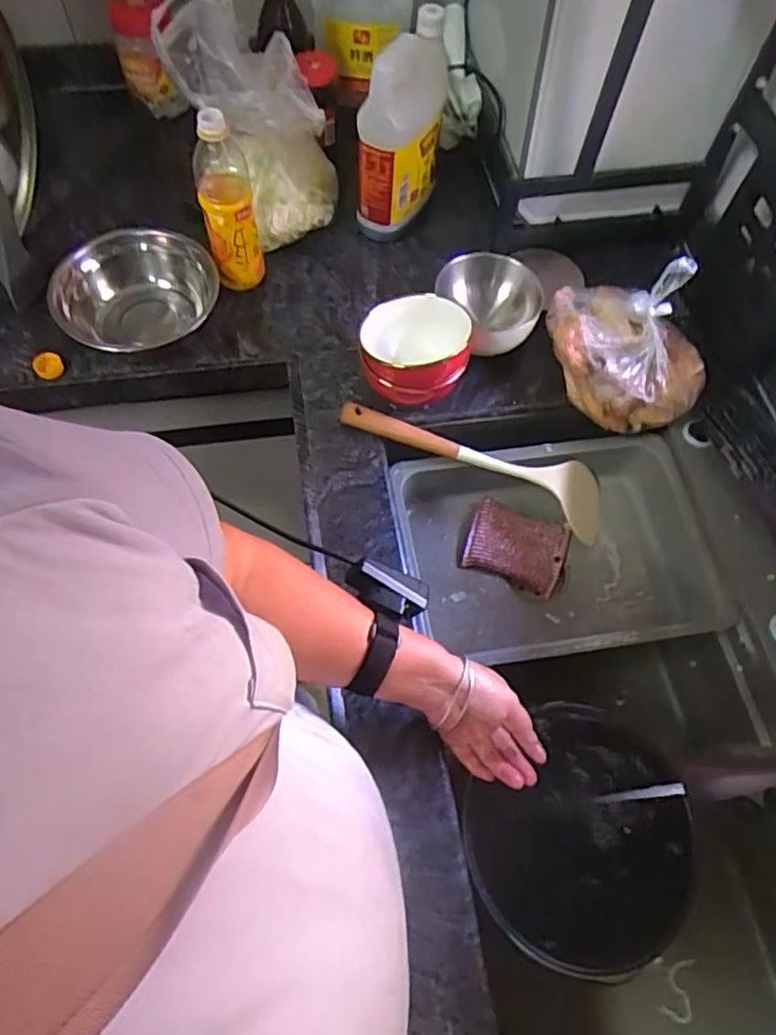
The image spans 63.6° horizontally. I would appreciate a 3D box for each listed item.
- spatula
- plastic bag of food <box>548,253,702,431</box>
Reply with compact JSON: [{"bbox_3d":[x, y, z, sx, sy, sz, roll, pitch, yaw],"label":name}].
[{"bbox_3d":[0.122,-0.064,0.765,0.376,0.078,0.063,19,62,-16],"label":"spatula"},{"bbox_3d":[0.273,-0.204,0.712,0.195,0.143,0.130,36,67,14],"label":"plastic bag of food"}]

